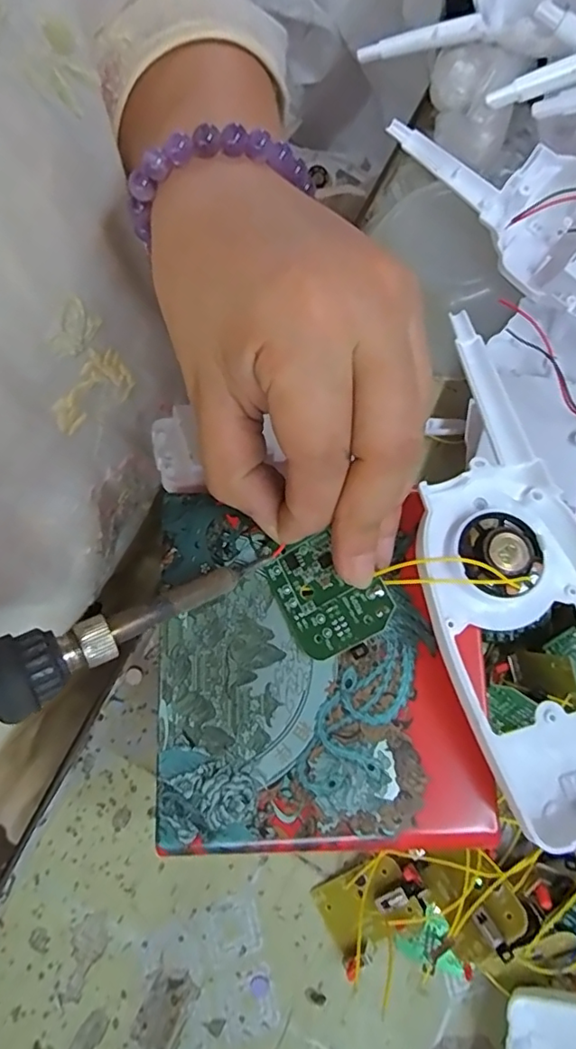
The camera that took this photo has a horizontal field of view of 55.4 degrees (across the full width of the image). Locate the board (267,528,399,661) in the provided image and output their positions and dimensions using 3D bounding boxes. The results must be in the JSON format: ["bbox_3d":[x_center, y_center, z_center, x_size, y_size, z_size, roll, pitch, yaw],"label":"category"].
[{"bbox_3d":[0.013,0.022,0.176,0.033,0.004,0.036,-32,75,17],"label":"board"}]

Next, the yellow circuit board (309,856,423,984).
[{"bbox_3d":[0.036,0.167,0.241,0.050,0.012,0.033,-39,73,9],"label":"yellow circuit board"}]

